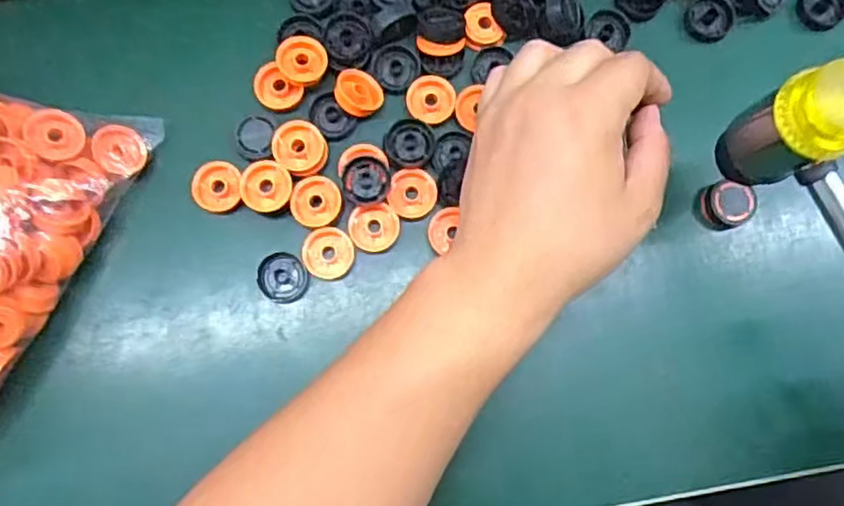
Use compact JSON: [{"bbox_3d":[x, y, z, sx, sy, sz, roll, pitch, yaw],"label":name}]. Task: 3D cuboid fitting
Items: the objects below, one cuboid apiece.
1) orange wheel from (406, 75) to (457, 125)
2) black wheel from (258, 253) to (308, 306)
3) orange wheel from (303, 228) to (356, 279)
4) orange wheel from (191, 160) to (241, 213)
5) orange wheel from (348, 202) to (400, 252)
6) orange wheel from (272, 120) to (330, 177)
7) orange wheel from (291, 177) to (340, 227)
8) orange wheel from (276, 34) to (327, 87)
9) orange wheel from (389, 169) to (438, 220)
[{"bbox_3d":[0.005,-0.081,0.360,0.026,0.005,0.025,0,84,-2],"label":"orange wheel"},{"bbox_3d":[-0.071,0.013,0.345,0.025,0.004,0.025,2,84,-1],"label":"black wheel"},{"bbox_3d":[-0.048,0.000,0.346,0.025,0.005,0.026,0,84,-2],"label":"orange wheel"},{"bbox_3d":[-0.106,-0.034,0.347,0.023,0.005,0.026,-3,84,-2],"label":"orange wheel"},{"bbox_3d":[-0.025,-0.013,0.349,0.026,0.006,0.023,-5,84,-2],"label":"orange wheel"},{"bbox_3d":[-0.061,-0.054,0.343,0.027,0.008,0.025,0,84,-2],"label":"orange wheel"},{"bbox_3d":[-0.054,-0.027,0.344,0.025,0.004,0.025,0,84,-2],"label":"orange wheel"},{"bbox_3d":[-0.063,-0.101,0.353,0.025,0.004,0.025,-3,110,-9],"label":"orange wheel"},{"bbox_3d":[-0.004,-0.031,0.352,0.024,0.005,0.025,0,84,-2],"label":"orange wheel"}]

